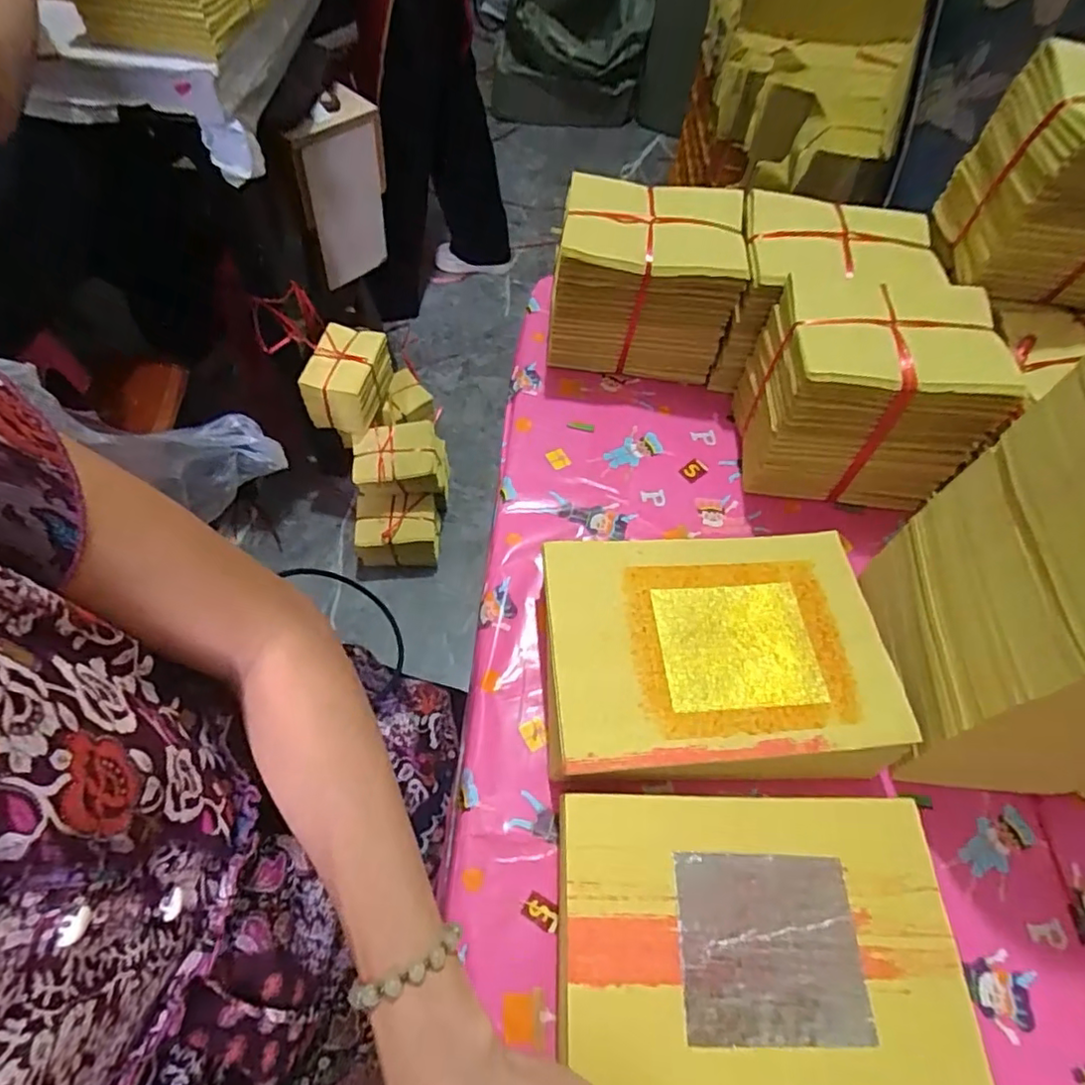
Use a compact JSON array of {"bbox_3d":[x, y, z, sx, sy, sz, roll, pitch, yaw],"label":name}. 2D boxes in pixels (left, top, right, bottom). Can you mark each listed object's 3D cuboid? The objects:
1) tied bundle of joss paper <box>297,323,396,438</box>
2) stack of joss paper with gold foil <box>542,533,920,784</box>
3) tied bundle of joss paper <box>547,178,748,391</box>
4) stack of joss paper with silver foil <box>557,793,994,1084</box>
[{"bbox_3d":[-0.386,-0.322,1.194,0.124,0.126,0.165,14,60,4],"label":"tied bundle of joss paper"},{"bbox_3d":[0.118,0.082,0.435,0.231,0.055,0.167,0,60,-4],"label":"stack of joss paper with gold foil"},{"bbox_3d":[0.096,-0.246,0.577,0.161,0.141,0.115,9,59,1],"label":"tied bundle of joss paper"},{"bbox_3d":[0.125,0.237,0.357,0.229,0.040,0.152,3,59,-3],"label":"stack of joss paper with silver foil"}]

